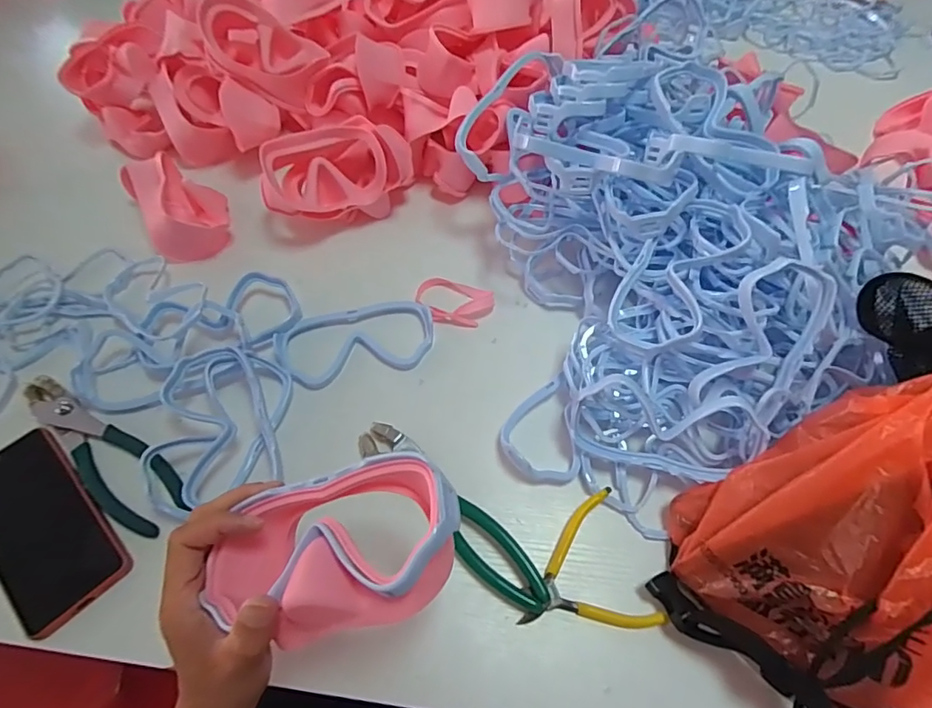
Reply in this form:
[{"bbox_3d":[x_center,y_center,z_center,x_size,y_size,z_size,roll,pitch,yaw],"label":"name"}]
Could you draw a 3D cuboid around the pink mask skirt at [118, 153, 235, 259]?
[{"bbox_3d":[-0.311,-0.162,0.549,0.083,0.062,0.122,-30,65,-19],"label":"pink mask skirt"}]

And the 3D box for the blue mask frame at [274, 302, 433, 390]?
[{"bbox_3d":[-0.108,-0.013,0.499,0.152,0.021,0.080,-11,61,-9],"label":"blue mask frame"}]

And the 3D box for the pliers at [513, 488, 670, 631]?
[{"bbox_3d":[0.099,0.160,0.404,0.107,0.014,0.100,3,60,-1],"label":"pliers"}]

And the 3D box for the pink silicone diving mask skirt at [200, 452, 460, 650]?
[{"bbox_3d":[-0.075,0.109,0.284,0.139,0.070,0.085,-9,60,-8],"label":"pink silicone diving mask skirt"}]

